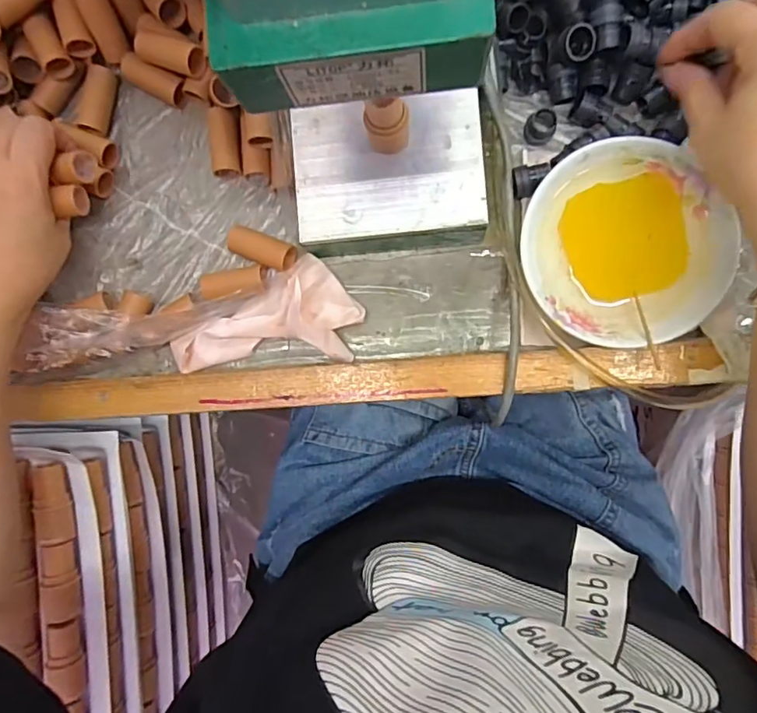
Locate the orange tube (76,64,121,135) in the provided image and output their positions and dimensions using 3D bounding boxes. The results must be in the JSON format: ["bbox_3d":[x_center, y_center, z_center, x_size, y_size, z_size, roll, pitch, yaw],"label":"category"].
[{"bbox_3d":[-0.213,-0.194,0.410,0.020,0.016,0.051,11,92,5],"label":"orange tube"}]

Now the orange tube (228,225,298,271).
[{"bbox_3d":[-0.084,-0.078,0.387,0.049,0.016,0.021,21,93,5],"label":"orange tube"}]

